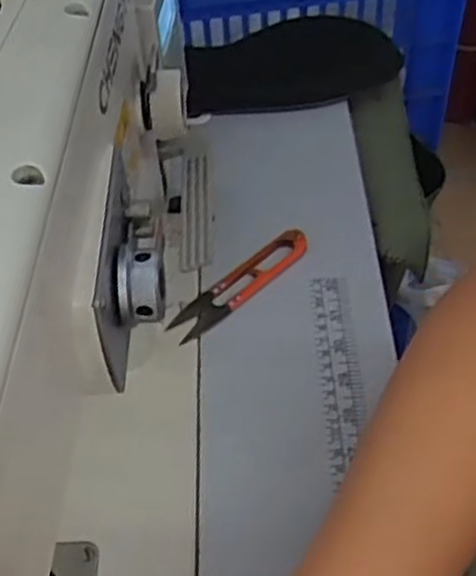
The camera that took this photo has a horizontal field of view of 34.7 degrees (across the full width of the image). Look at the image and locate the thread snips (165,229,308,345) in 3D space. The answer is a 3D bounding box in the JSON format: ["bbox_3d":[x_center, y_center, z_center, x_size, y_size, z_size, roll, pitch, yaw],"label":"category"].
[{"bbox_3d":[0.004,-0.004,0.525,0.118,0.006,0.027,-37,57,-24],"label":"thread snips"}]

